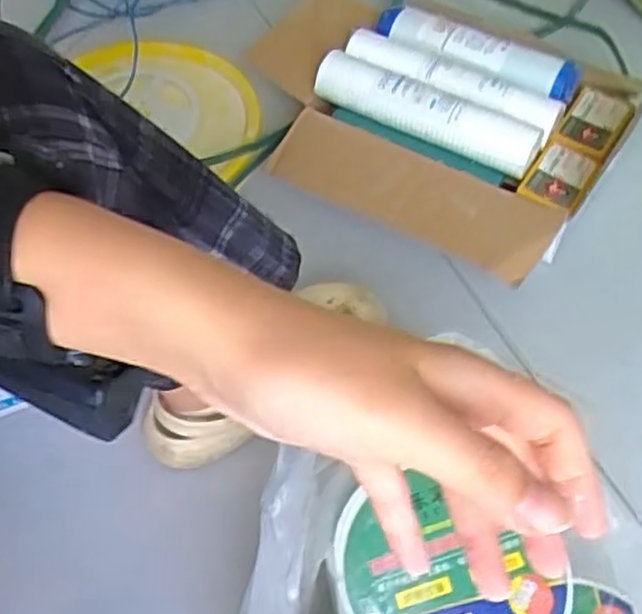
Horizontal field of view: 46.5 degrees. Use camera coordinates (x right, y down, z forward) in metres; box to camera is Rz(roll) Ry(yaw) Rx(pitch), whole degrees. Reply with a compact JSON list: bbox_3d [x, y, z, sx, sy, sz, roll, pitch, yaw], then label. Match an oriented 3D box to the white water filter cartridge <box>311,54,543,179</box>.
[{"bbox_3d":[0.117,-0.219,0.847,0.261,0.050,0.053,27,59,18],"label":"white water filter cartridge"}]

